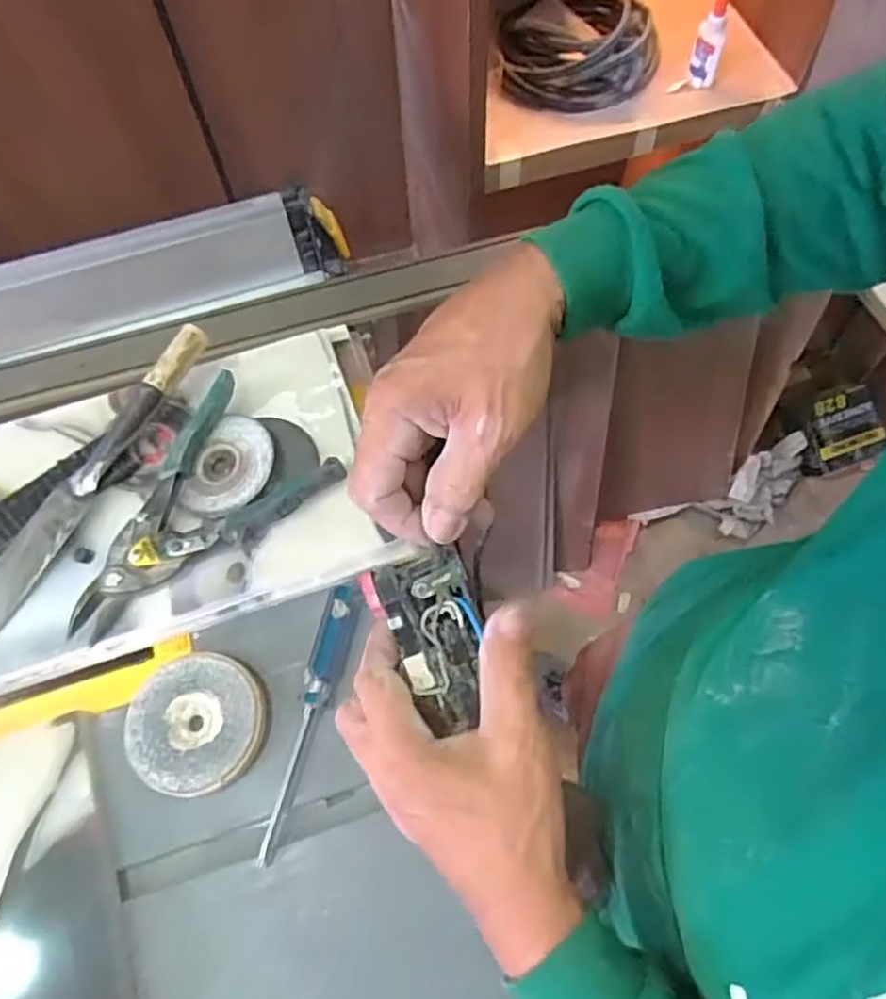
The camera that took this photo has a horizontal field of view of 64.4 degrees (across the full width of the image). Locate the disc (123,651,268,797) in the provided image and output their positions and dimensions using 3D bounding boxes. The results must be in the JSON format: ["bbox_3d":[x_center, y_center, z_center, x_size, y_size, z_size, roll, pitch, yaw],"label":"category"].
[{"bbox_3d":[-0.184,0.169,0.531,0.100,0.023,0.097,-1,65,1],"label":"disc"}]

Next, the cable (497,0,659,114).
[{"bbox_3d":[0.168,-0.562,0.858,0.193,0.073,0.175,6,66,5],"label":"cable"}]

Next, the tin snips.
[{"bbox_3d":[-0.205,0.013,0.561,0.133,0.029,0.221,38,72,17],"label":"tin snips"}]

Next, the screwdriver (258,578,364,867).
[{"bbox_3d":[-0.099,0.161,0.532,0.024,0.030,0.207,13,67,8],"label":"screwdriver"}]

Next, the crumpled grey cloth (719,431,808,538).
[{"bbox_3d":[0.646,-0.032,1.413,0.101,0.151,0.189,41,73,18],"label":"crumpled grey cloth"}]

